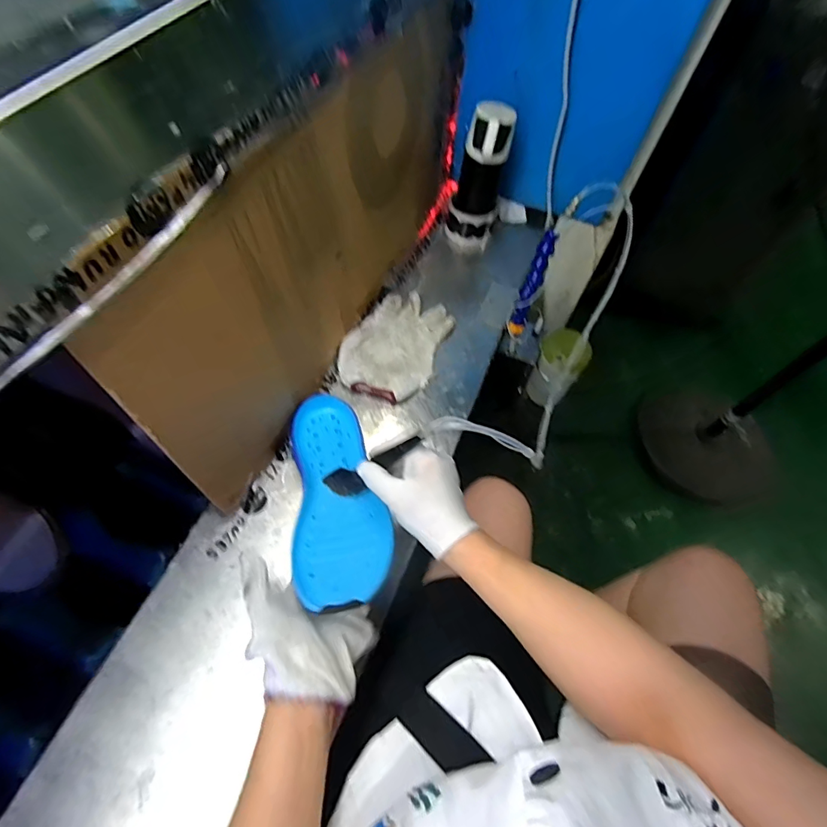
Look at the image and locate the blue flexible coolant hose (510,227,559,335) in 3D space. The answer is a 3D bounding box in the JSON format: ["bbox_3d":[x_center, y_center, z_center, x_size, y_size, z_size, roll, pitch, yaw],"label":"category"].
[{"bbox_3d":[0.180,-0.195,0.708,0.024,0.163,0.020,21,38,7],"label":"blue flexible coolant hose"}]

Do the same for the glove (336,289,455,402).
[{"bbox_3d":[-0.025,-0.106,0.702,0.127,0.037,0.192,25,61,10],"label":"glove"}]

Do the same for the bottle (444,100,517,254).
[{"bbox_3d":[0.102,-0.369,0.759,0.084,0.234,0.064,14,59,4],"label":"bottle"}]

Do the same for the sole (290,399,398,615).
[{"bbox_3d":[-0.088,0.082,0.521,0.099,0.033,0.292,-10,44,-10],"label":"sole"}]

